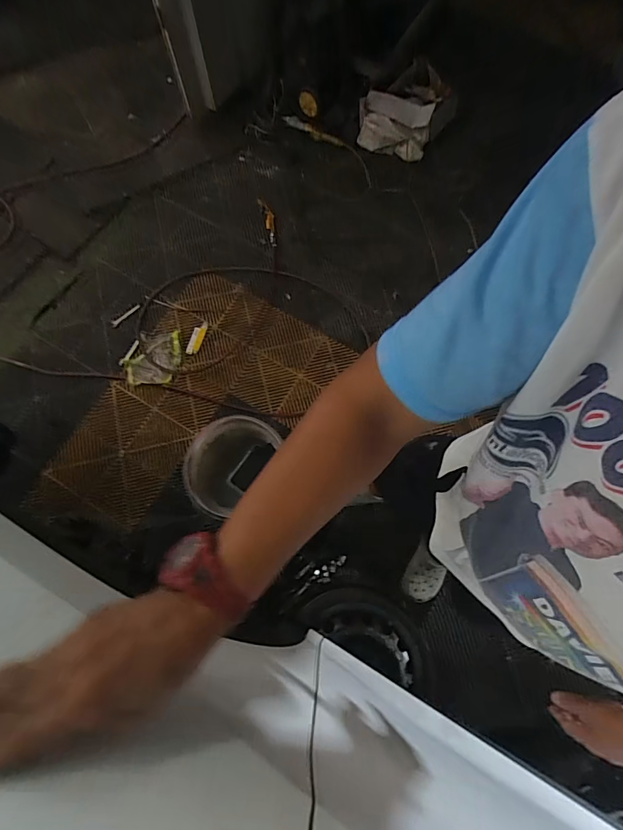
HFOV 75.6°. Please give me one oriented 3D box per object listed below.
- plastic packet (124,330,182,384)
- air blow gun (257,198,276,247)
[{"bbox_3d":[-0.597,-0.220,1.522,0.194,0.017,0.203,-1,75,-2],"label":"plastic packet"},{"bbox_3d":[-0.174,-0.805,1.678,0.048,0.023,0.199,-16,96,-6],"label":"air blow gun"}]

